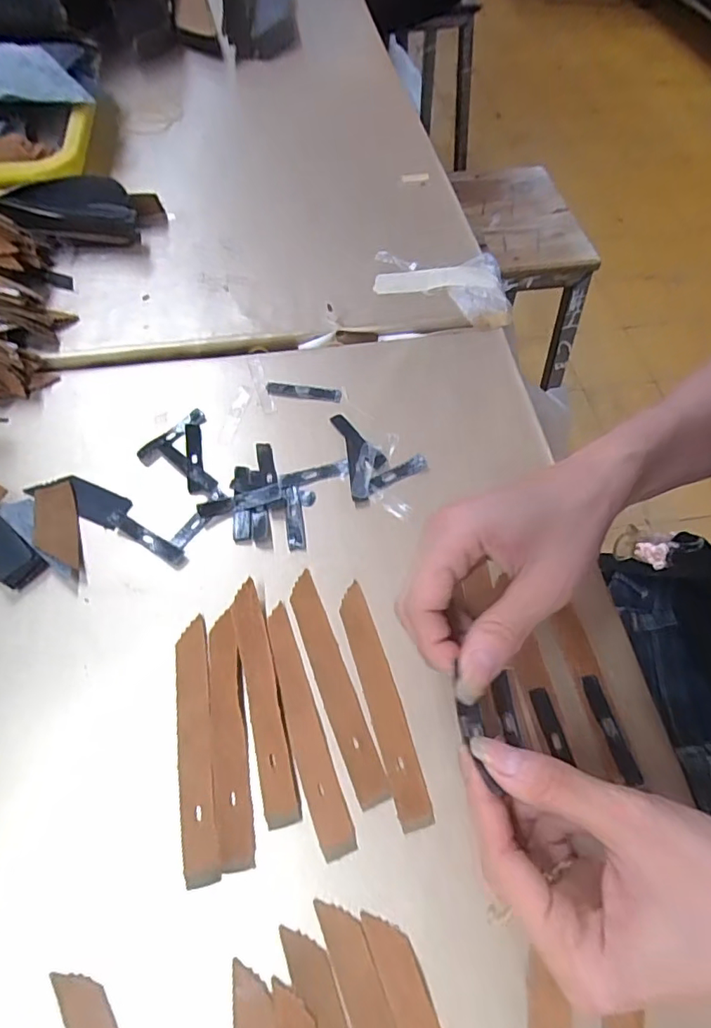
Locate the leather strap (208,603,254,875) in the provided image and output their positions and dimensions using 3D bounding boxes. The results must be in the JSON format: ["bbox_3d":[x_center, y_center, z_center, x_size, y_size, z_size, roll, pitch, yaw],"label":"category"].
[{"bbox_3d":[-0.065,0.110,0.271,0.016,0.004,0.119,-8,61,-7],"label":"leather strap"}]

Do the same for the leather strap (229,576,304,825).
[{"bbox_3d":[-0.048,0.094,0.277,0.017,0.009,0.119,-13,62,-10],"label":"leather strap"}]

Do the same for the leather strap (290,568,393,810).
[{"bbox_3d":[-0.011,0.089,0.286,0.017,0.004,0.123,-18,63,-13],"label":"leather strap"}]

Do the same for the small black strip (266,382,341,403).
[{"bbox_3d":[-0.037,-0.088,0.383,0.053,0.004,0.012,7,60,1],"label":"small black strip"}]

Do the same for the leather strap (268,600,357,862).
[{"bbox_3d":[-0.028,0.106,0.274,0.018,0.005,0.123,-16,62,-12],"label":"leather strap"}]

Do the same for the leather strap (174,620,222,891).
[{"bbox_3d":[-0.081,0.114,0.269,0.017,0.004,0.122,-9,61,-8],"label":"leather strap"}]

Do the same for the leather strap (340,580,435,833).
[{"bbox_3d":[0.014,0.097,0.284,0.017,0.004,0.123,-13,62,-10],"label":"leather strap"}]

